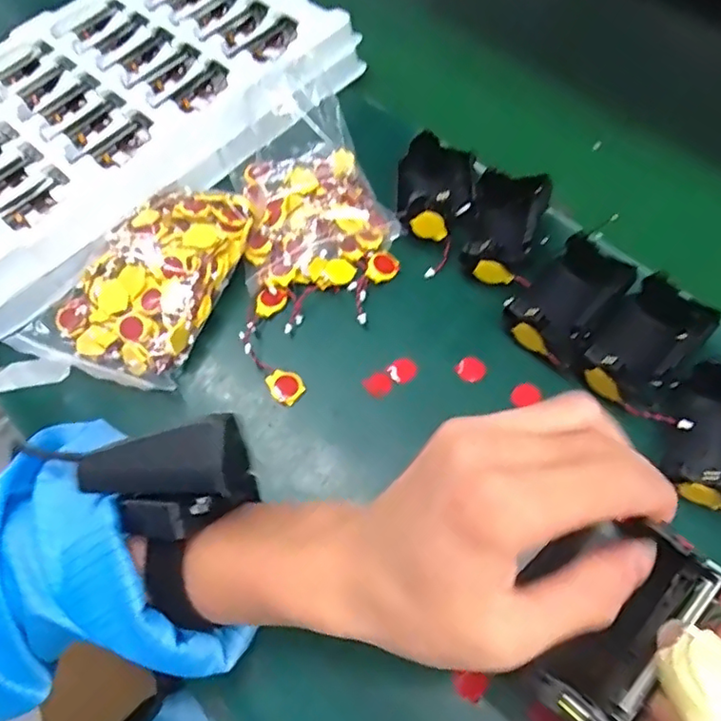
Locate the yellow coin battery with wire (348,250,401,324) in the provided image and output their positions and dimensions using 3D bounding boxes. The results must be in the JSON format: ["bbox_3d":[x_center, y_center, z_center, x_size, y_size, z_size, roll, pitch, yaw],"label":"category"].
[{"bbox_3d":[0.006,-0.051,0.392,0.022,0.007,0.057,24,65,18],"label":"yellow coin battery with wire"}]

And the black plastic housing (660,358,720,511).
[{"bbox_3d":[0.190,0.038,0.306,0.043,0.032,0.077,22,64,17],"label":"black plastic housing"}]

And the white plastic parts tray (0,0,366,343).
[{"bbox_3d":[-0.233,-0.190,0.476,0.430,0.052,0.262,-41,65,-17],"label":"white plastic parts tray"}]

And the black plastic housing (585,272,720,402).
[{"bbox_3d":[0.163,-0.010,0.334,0.052,0.037,0.075,36,72,22],"label":"black plastic housing"}]

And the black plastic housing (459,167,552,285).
[{"bbox_3d":[0.094,-0.086,0.388,0.049,0.039,0.076,12,65,13],"label":"black plastic housing"}]

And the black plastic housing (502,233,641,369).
[{"bbox_3d":[0.125,-0.038,0.355,0.054,0.038,0.073,38,73,22],"label":"black plastic housing"}]

